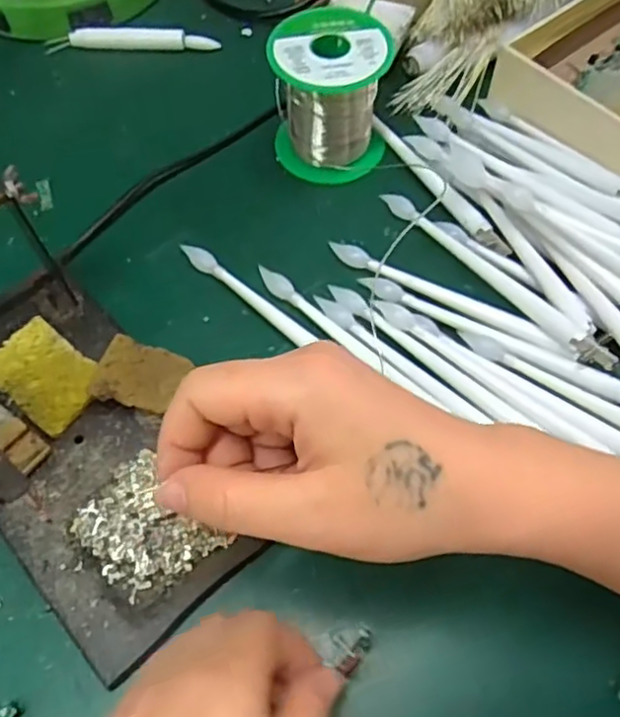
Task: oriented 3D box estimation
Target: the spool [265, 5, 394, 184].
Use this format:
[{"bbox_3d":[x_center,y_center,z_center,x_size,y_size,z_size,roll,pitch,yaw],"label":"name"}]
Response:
[{"bbox_3d":[0.011,-0.155,0.387,0.065,0.073,0.062,0,61,0],"label":"spool"}]

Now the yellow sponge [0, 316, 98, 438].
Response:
[{"bbox_3d":[-0.130,0.007,0.320,0.056,0.004,0.037,37,68,19],"label":"yellow sponge"}]

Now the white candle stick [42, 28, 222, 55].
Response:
[{"bbox_3d":[-0.125,-0.223,0.460,0.119,0.013,0.013,-2,61,0],"label":"white candle stick"}]

